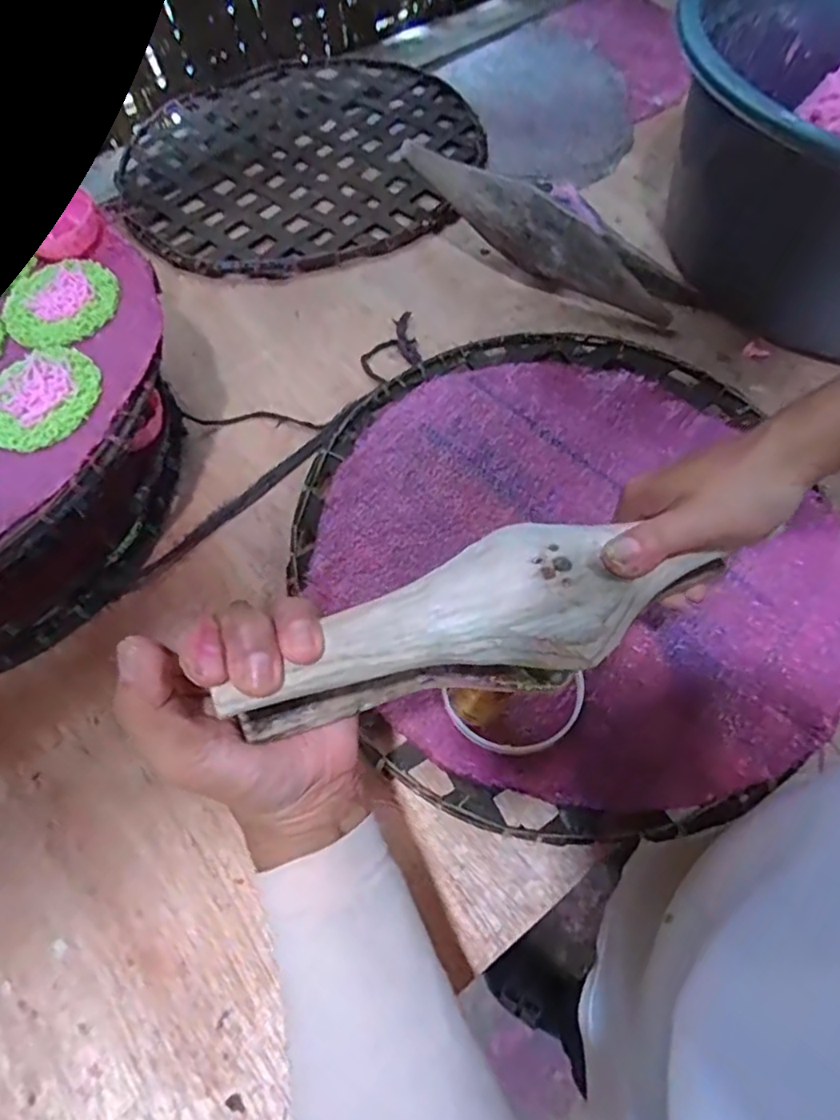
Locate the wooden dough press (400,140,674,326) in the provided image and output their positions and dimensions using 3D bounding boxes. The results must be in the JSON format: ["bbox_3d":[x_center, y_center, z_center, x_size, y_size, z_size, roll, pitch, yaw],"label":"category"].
[{"bbox_3d":[0.105,-0.283,0.539,0.266,0.055,0.039,31,67,-2],"label":"wooden dough press"}]

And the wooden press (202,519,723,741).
[{"bbox_3d":[0.028,0.026,0.267,0.207,0.049,0.067,-17,63,-14],"label":"wooden press"}]

